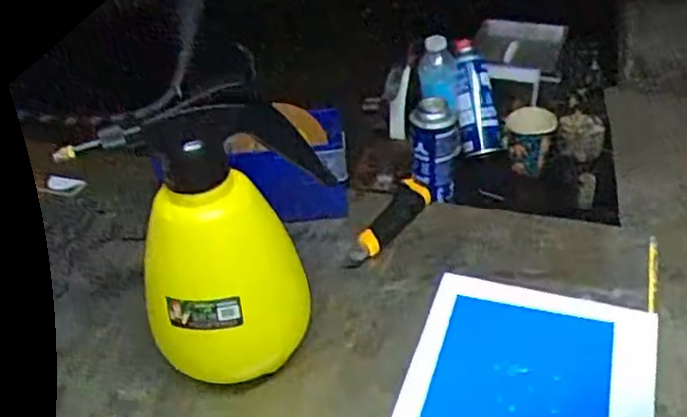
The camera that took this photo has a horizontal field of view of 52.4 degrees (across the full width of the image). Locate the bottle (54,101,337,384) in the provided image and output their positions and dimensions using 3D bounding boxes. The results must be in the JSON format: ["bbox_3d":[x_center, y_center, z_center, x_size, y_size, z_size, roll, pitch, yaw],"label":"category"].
[{"bbox_3d":[-0.098,0.033,0.583,0.127,0.264,0.150,10,40,21],"label":"bottle"}]

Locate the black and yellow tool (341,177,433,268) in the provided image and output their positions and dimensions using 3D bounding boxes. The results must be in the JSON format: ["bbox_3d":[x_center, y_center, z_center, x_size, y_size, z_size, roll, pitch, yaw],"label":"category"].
[{"bbox_3d":[0.049,0.018,0.794,0.039,0.033,0.158,15,42,27],"label":"black and yellow tool"}]

